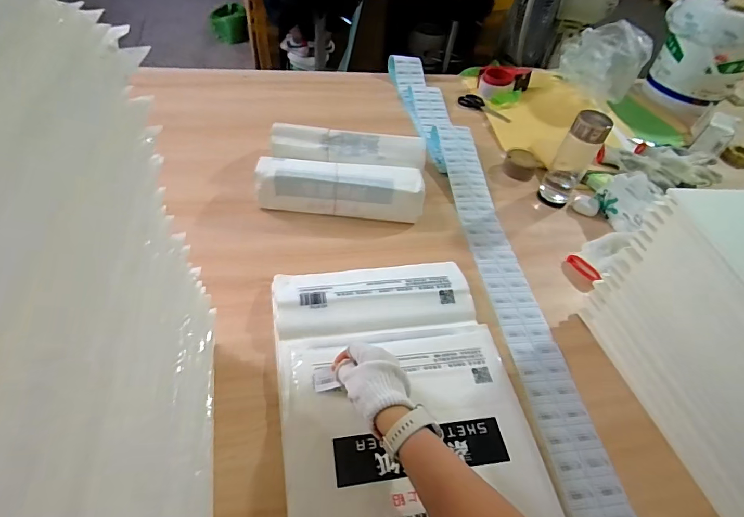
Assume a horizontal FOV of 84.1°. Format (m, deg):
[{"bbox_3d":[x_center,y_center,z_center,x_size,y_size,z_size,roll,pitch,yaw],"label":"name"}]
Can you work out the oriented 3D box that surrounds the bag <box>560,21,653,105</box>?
[{"bbox_3d":[0.606,-0.529,1.092,0.128,0.161,0.186,-2,50,-10],"label":"bag"}]

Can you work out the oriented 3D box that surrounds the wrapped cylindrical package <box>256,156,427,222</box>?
[{"bbox_3d":[-0.055,-0.125,0.761,0.300,0.078,0.076,7,49,-3],"label":"wrapped cylindrical package"}]

